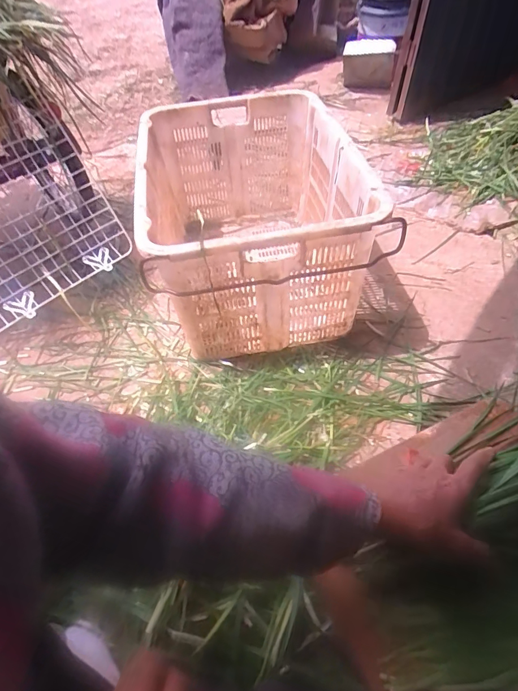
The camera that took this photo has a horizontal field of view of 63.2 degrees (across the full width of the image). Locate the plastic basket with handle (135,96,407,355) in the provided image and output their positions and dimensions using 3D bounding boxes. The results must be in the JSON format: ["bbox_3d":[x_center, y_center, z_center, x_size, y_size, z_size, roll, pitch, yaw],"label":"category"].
[{"bbox_3d":[-0.037,-0.356,1.125,0.463,0.382,0.783,-9,50,-4],"label":"plastic basket with handle"}]

